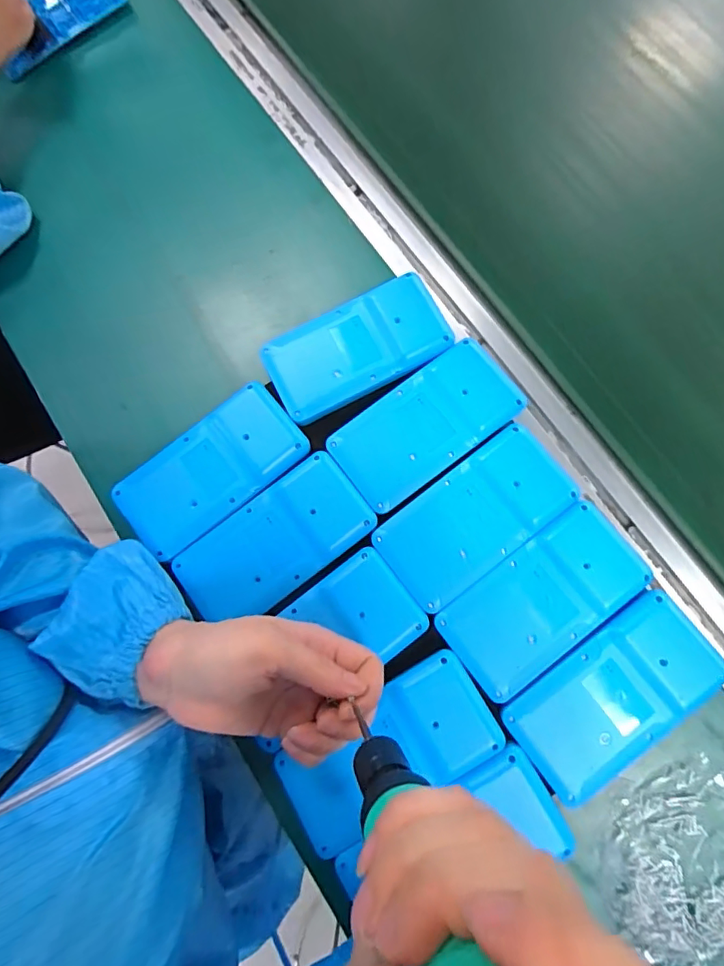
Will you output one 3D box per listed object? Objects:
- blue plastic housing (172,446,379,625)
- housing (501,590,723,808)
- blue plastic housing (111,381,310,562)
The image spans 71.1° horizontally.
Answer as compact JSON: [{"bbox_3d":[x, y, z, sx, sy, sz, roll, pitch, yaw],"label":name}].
[{"bbox_3d":[-0.062,0.042,0.356,0.135,0.013,0.069,-38,79,-5],"label":"blue plastic housing"},{"bbox_3d":[0.163,0.136,0.327,0.134,0.018,0.071,-36,82,-8],"label":"housing"},{"bbox_3d":[-0.110,-0.009,0.370,0.135,0.012,0.070,-38,79,-5],"label":"blue plastic housing"}]

